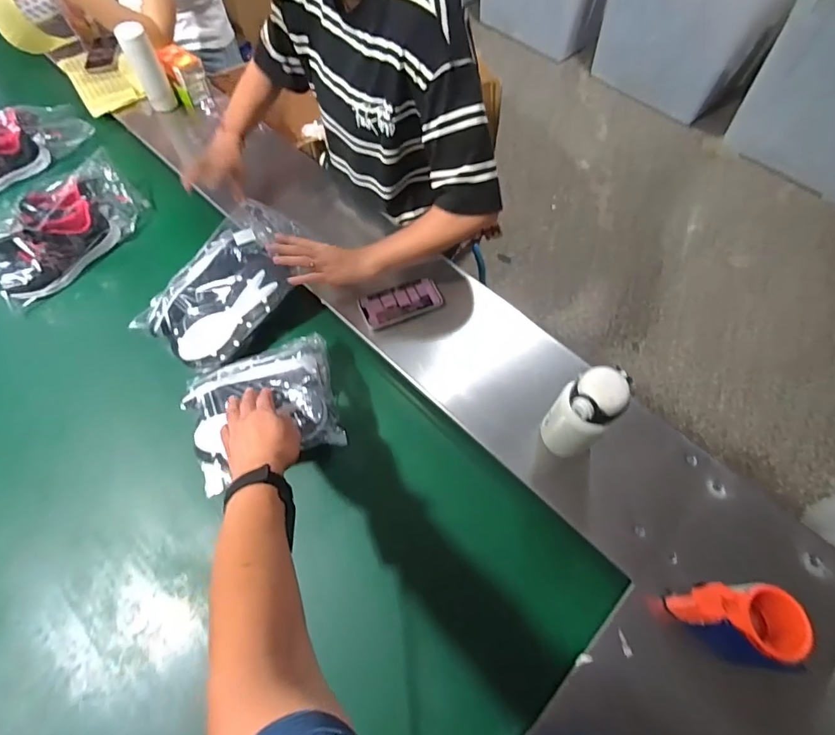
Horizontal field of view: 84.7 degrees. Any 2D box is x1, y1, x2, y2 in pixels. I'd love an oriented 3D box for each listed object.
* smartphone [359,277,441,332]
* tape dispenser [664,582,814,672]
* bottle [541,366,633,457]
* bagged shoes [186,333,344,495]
[{"bbox_3d":[-0.031,-0.124,0.856,0.148,0.015,0.073,-19,67,-8],"label":"smartphone"},{"bbox_3d":[0.413,0.332,0.593,0.149,0.075,0.095,6,63,3],"label":"tape dispenser"},{"bbox_3d":[0.234,0.069,0.658,0.071,0.191,0.075,0,63,0],"label":"bottle"},{"bbox_3d":[-0.251,0.058,0.736,0.235,0.104,0.214,-15,63,-7],"label":"bagged shoes"}]

